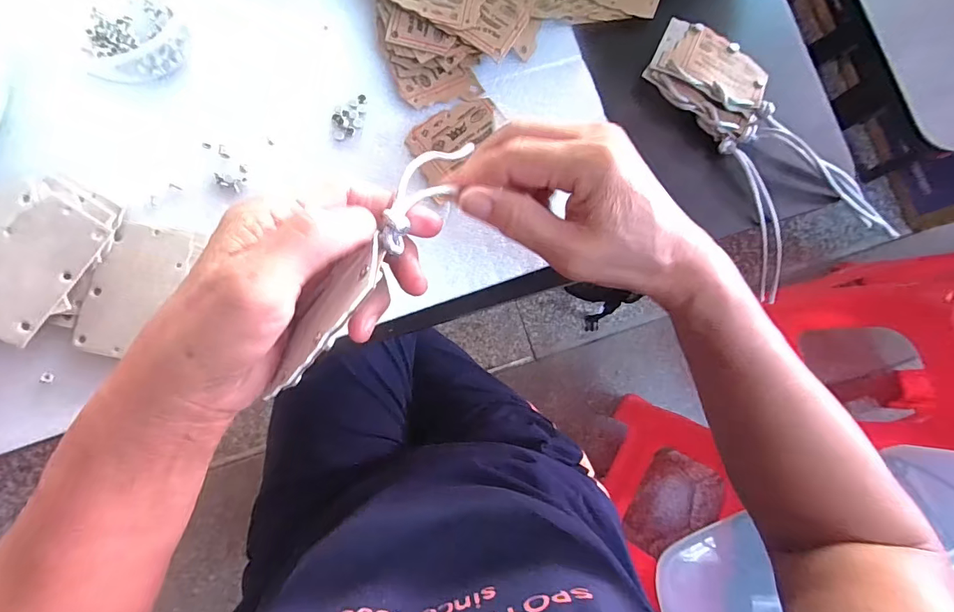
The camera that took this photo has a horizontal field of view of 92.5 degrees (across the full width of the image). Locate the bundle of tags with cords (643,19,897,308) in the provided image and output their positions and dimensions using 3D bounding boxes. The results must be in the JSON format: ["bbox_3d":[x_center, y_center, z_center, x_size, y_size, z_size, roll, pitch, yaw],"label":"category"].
[{"bbox_3d":[0.211,-0.121,0.344,0.117,0.033,0.216,-36,87,-7],"label":"bundle of tags with cords"}]

